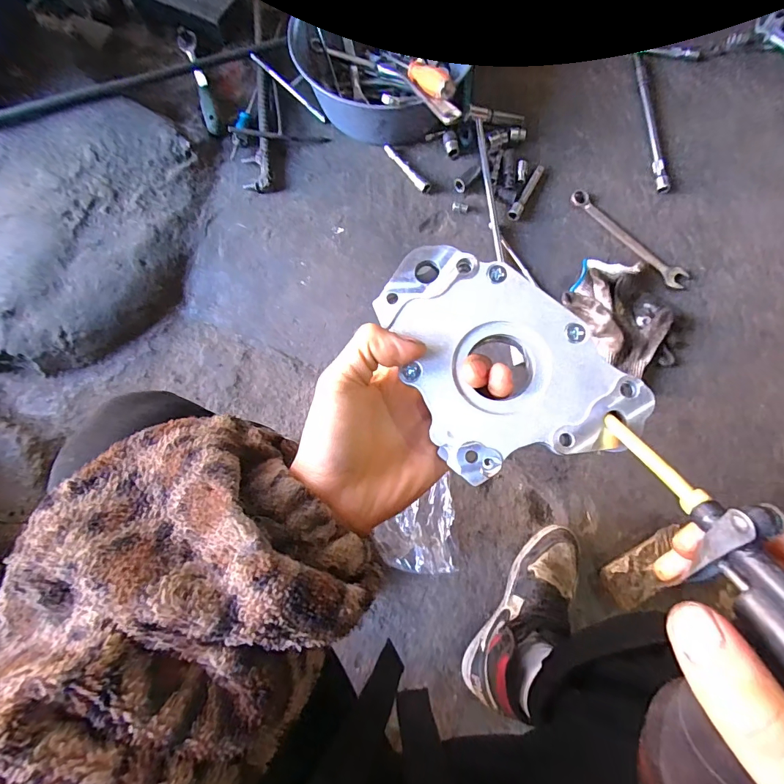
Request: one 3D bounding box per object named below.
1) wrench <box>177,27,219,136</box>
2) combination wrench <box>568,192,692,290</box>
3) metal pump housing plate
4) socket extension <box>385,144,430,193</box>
[{"bbox_3d":[-0.364,-0.586,0.787,0.033,0.029,0.238,-19,78,-3],"label":"wrench"},{"bbox_3d":[0.425,-0.278,0.744,0.041,0.012,0.249,-42,79,-9],"label":"combination wrench"},{"bbox_3d":[0.061,-0.023,0.235,0.103,0.015,0.142,-27,79,-4],"label":"metal pump housing plate"},{"bbox_3d":[0.027,-0.416,0.773,0.019,0.017,0.117,-38,80,-7],"label":"socket extension"}]

